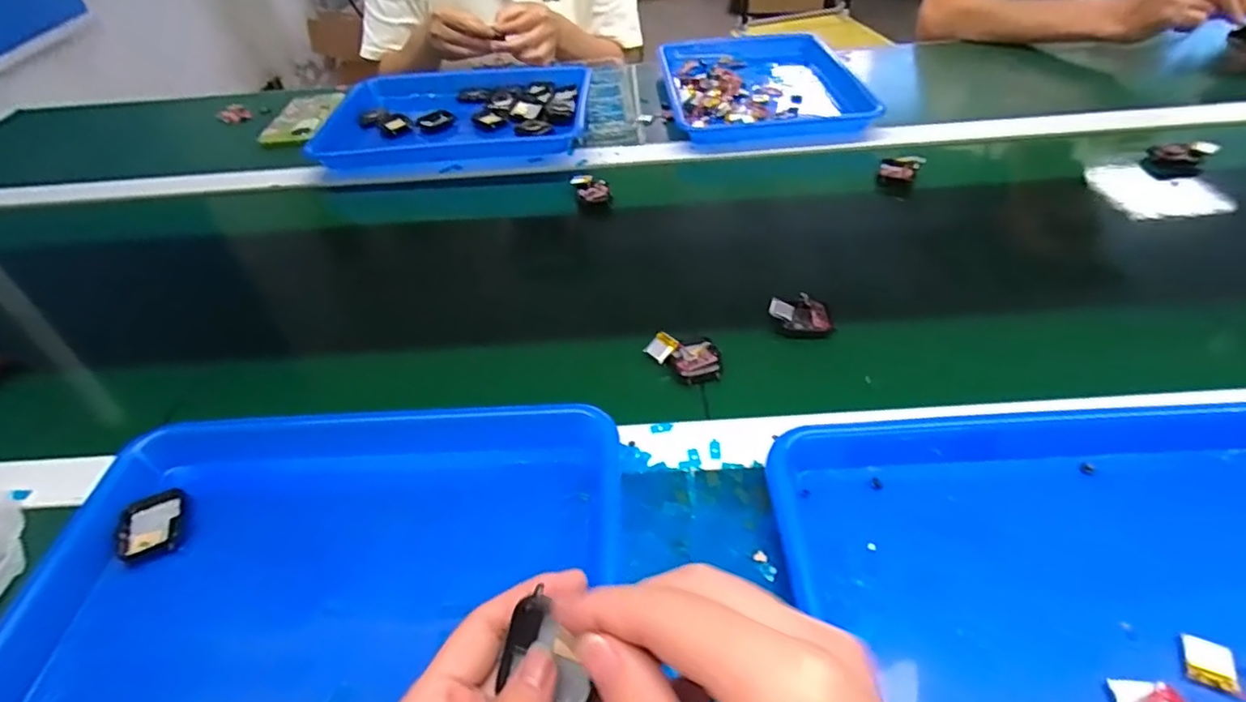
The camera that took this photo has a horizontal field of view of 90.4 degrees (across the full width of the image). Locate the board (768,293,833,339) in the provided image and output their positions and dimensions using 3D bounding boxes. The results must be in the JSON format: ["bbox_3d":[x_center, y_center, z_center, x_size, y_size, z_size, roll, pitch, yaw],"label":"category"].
[{"bbox_3d":[0.146,-0.029,0.510,0.047,0.019,0.034,3,45,8],"label":"board"}]

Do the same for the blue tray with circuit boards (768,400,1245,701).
[{"bbox_3d":[0.260,0.130,0.314,0.327,0.038,0.267,-6,44,-1],"label":"blue tray with circuit boards"}]

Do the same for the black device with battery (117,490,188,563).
[{"bbox_3d":[-0.302,0.113,0.398,0.037,0.009,0.041,-15,55,-14],"label":"black device with battery"}]

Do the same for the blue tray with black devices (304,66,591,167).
[{"bbox_3d":[-0.211,-0.309,0.810,0.332,0.048,0.249,-4,44,1],"label":"blue tray with black devices"}]

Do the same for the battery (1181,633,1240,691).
[{"bbox_3d":[0.287,0.152,0.302,0.020,0.005,0.022,13,47,17],"label":"battery"}]

